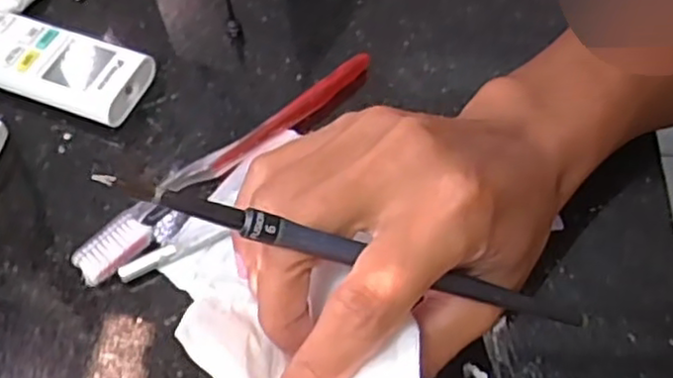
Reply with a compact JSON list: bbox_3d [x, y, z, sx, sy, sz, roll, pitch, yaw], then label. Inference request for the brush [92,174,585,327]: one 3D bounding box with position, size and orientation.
[{"bbox_3d":[0.012,0.021,0.211,0.165,0.005,0.006,18,54,-24],"label":"brush"}]

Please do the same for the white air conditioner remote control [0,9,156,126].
[{"bbox_3d":[-0.192,-0.080,0.407,0.173,0.023,0.045,18,60,15],"label":"white air conditioner remote control"}]

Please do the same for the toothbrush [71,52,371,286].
[{"bbox_3d":[-0.056,-0.018,0.365,0.187,0.011,0.025,-40,63,-20],"label":"toothbrush"}]

